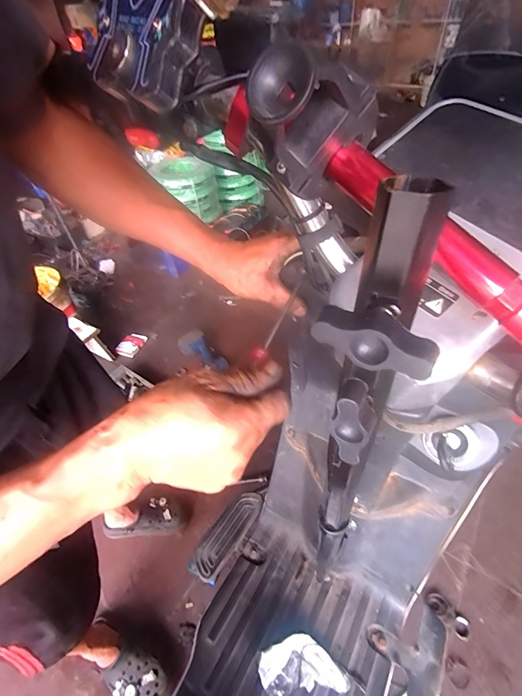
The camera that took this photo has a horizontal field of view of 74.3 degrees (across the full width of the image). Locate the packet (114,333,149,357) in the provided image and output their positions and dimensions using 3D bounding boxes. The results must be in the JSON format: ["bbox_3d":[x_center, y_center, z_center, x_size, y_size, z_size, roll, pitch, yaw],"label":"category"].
[{"bbox_3d":[-0.600,-0.014,1.596,0.101,0.031,0.122,23,62,3],"label":"packet"}]

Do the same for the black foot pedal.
[{"bbox_3d":[-0.073,0.402,0.760,0.071,0.023,0.194,24,53,25],"label":"black foot pedal"}]

